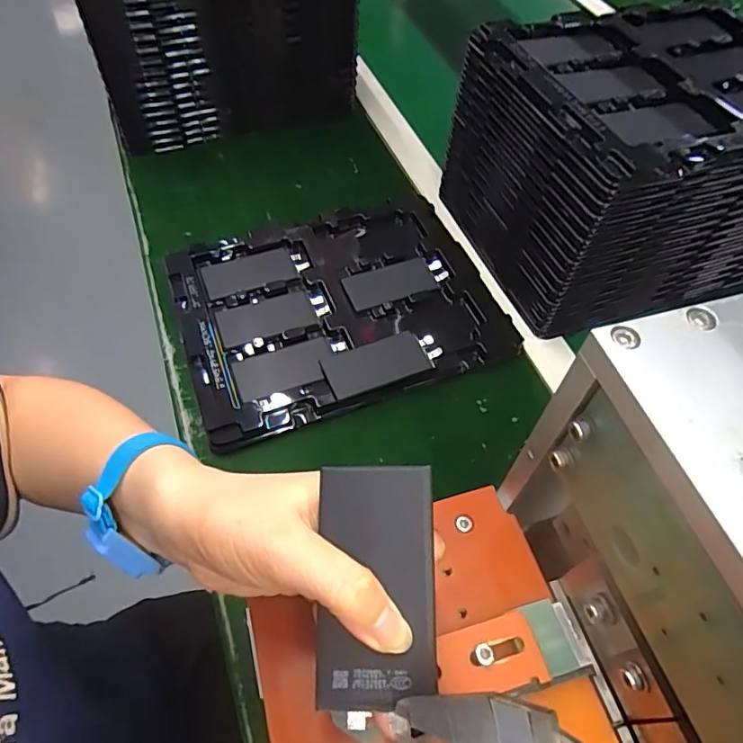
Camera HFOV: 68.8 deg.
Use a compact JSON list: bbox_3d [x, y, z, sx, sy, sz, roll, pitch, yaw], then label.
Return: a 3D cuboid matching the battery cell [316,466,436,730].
[{"bbox_3d":[0.001,0.081,0.204,0.043,0.004,0.088,3,75,0],"label":"battery cell"}]

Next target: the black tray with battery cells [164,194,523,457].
[{"bbox_3d":[-0.034,-0.064,0.494,0.267,0.021,0.224,-18,59,-14],"label":"black tray with battery cells"}]

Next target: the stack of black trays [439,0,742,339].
[{"bbox_3d":[0.238,-0.195,0.492,0.268,0.165,0.209,-16,58,-12],"label":"stack of black trays"}]

